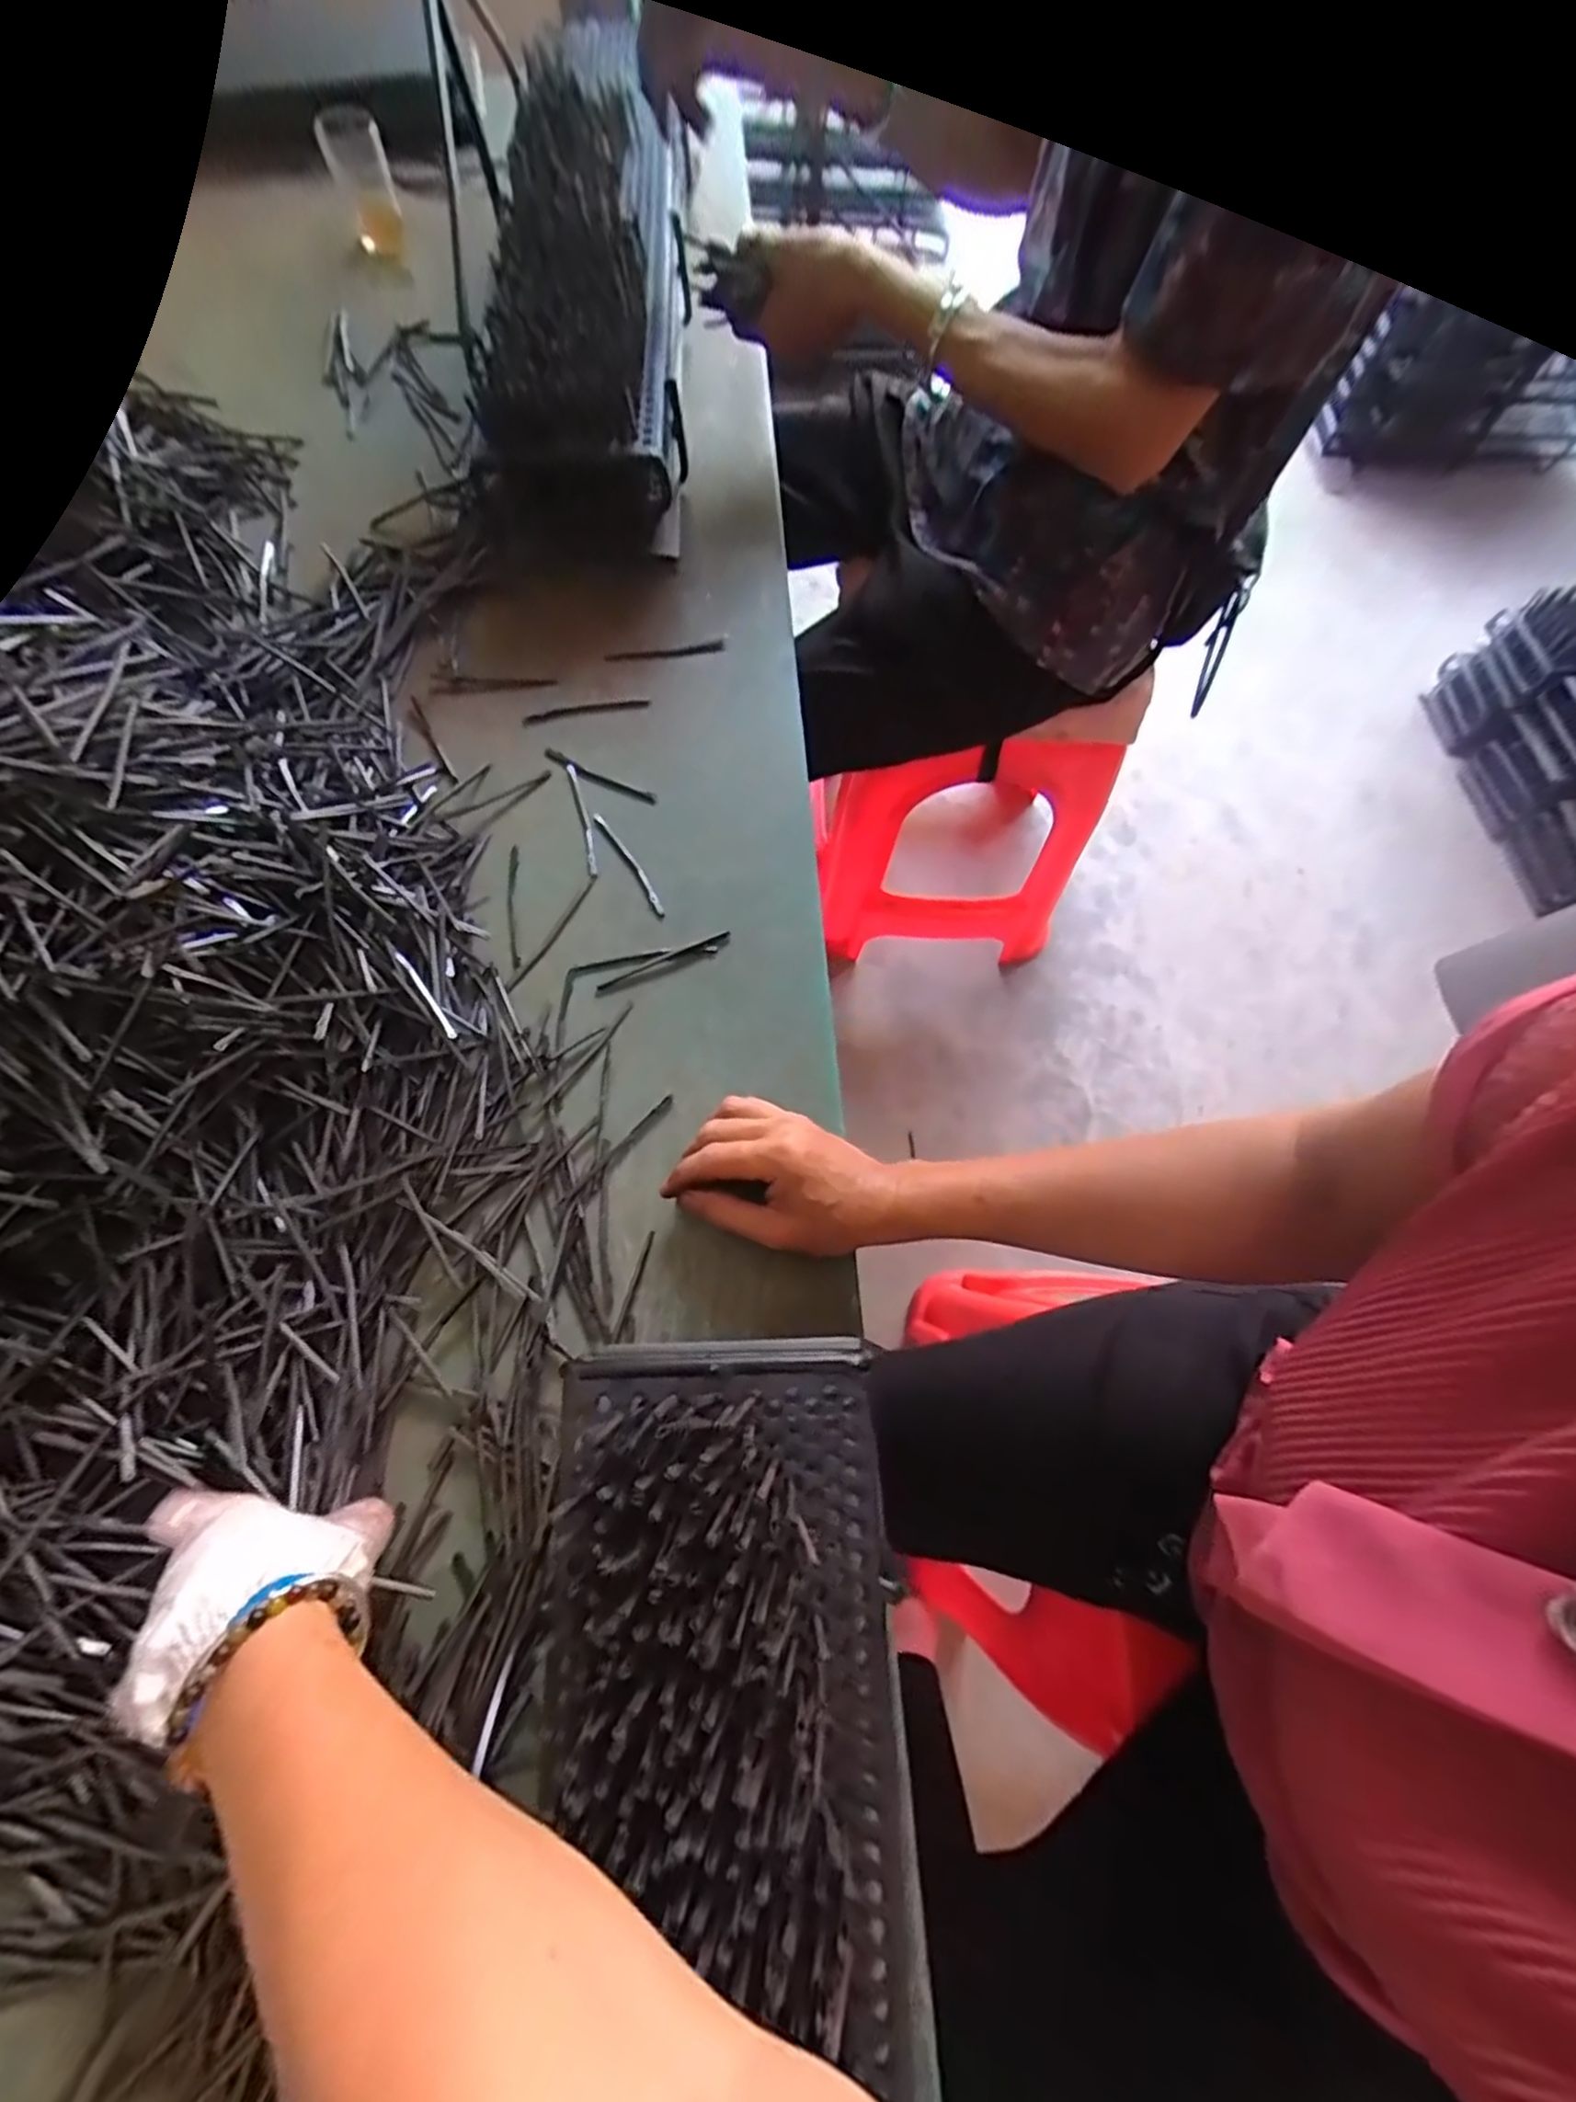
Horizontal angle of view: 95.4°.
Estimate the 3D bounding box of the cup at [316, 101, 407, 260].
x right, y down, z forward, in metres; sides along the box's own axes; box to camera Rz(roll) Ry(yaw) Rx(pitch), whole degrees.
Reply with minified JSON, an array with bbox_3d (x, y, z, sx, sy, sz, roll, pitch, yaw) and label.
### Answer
[{"bbox_3d":[-0.405,-0.832,0.691,0.058,0.088,0.053,-21,73,-8],"label":"cup"}]

